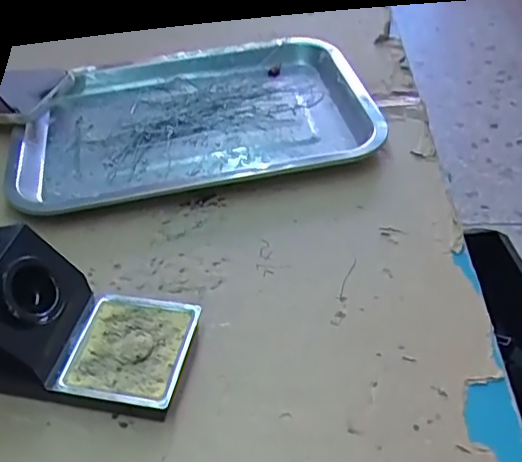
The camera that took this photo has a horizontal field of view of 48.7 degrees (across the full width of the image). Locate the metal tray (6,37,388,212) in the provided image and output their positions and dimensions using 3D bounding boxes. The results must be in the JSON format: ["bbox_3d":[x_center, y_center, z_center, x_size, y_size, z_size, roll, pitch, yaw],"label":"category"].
[{"bbox_3d":[-0.068,-0.111,0.524,0.305,0.025,0.233,-11,45,-7],"label":"metal tray"}]

